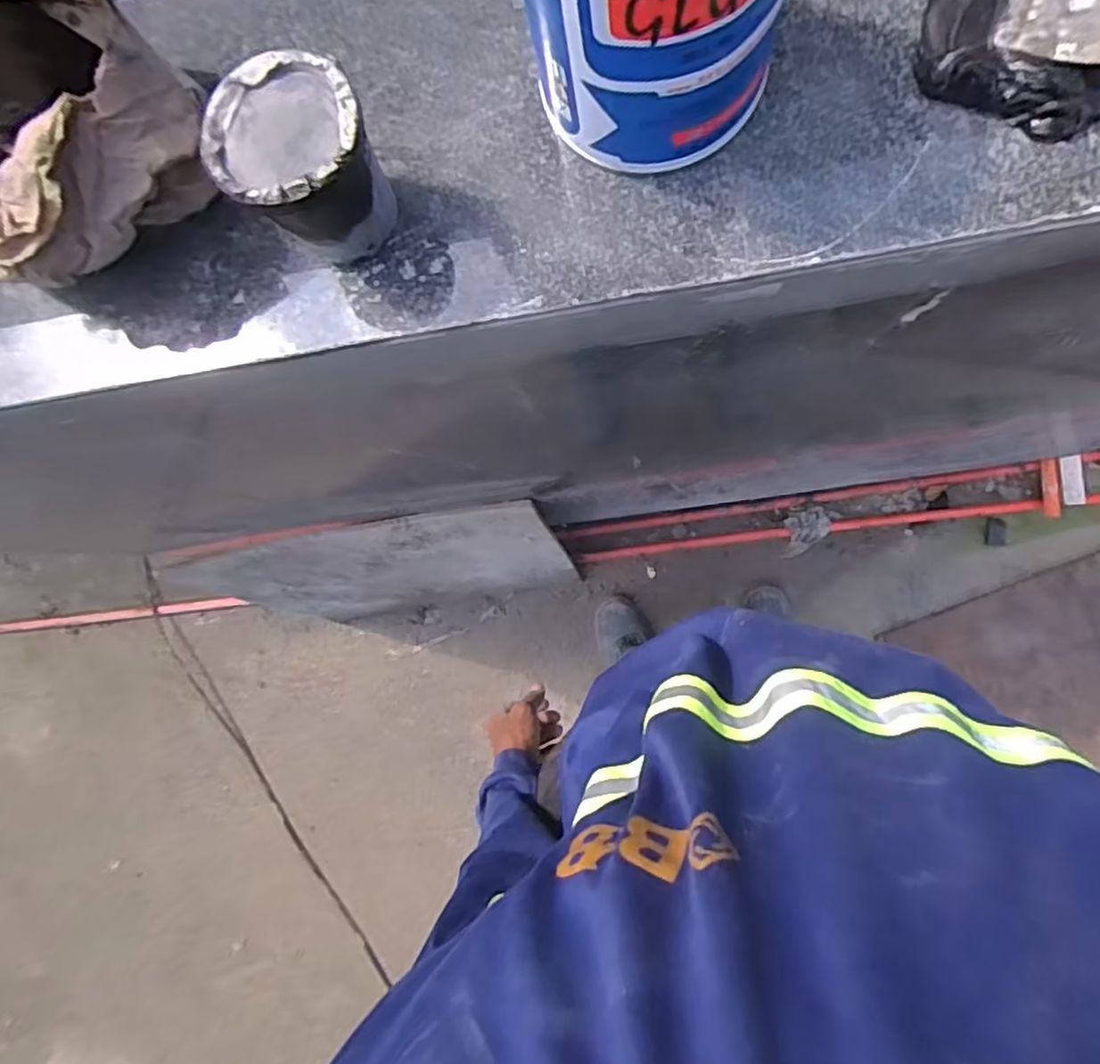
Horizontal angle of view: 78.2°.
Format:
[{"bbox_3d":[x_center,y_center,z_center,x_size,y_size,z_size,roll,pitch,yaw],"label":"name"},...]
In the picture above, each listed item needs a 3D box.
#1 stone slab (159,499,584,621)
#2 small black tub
[{"bbox_3d":[-0.270,0.080,1.253,0.598,0.568,0.024,-10,73,7],"label":"stone slab"},{"bbox_3d":[-0.100,-0.154,0.293,0.061,0.065,0.068,-36,82,4],"label":"small black tub"}]

